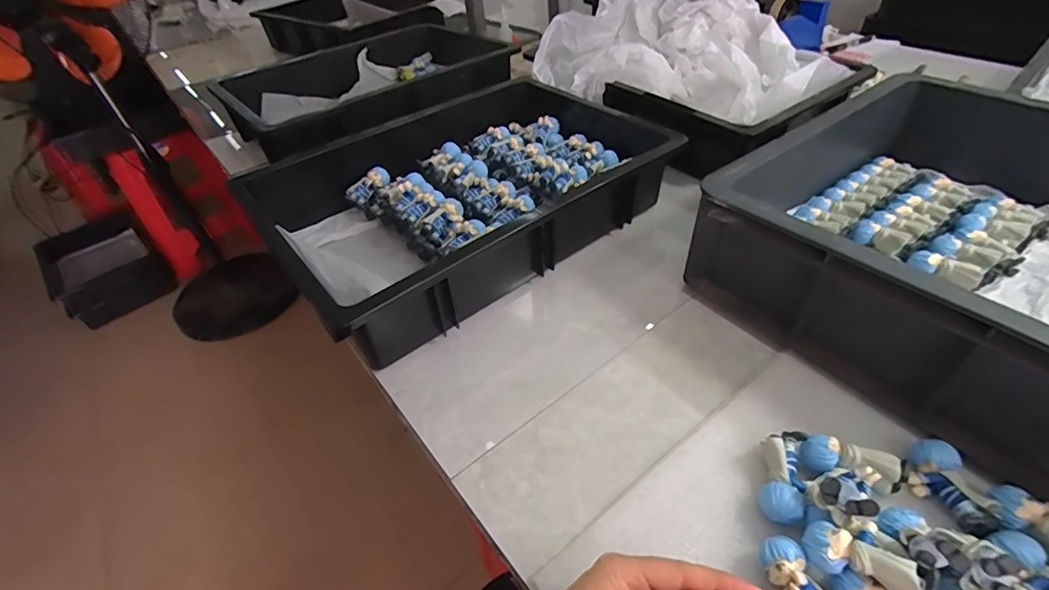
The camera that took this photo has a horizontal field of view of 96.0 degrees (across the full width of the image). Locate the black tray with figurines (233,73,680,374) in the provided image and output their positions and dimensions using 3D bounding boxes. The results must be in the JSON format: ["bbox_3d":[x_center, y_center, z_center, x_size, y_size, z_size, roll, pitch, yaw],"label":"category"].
[{"bbox_3d":[-0.059,-0.134,0.599,0.477,0.104,0.328,-32,49,-27],"label":"black tray with figurines"}]

